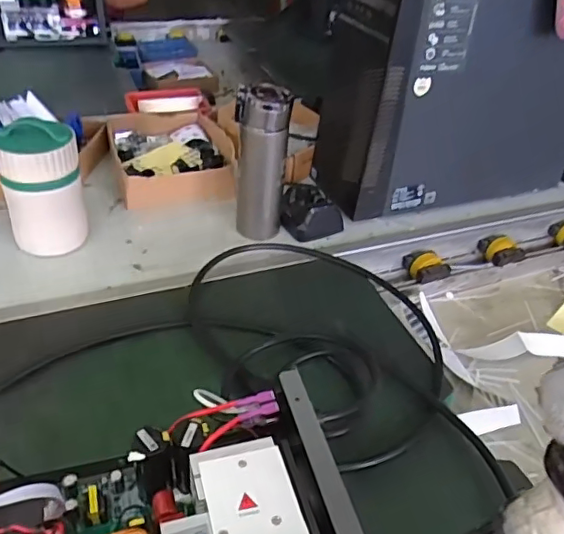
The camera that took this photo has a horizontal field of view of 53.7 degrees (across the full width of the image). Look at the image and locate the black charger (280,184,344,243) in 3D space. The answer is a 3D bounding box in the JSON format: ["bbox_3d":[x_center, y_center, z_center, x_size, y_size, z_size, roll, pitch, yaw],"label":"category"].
[{"bbox_3d":[0.038,-0.082,0.821,0.077,0.048,0.080,-18,44,-28],"label":"black charger"}]

